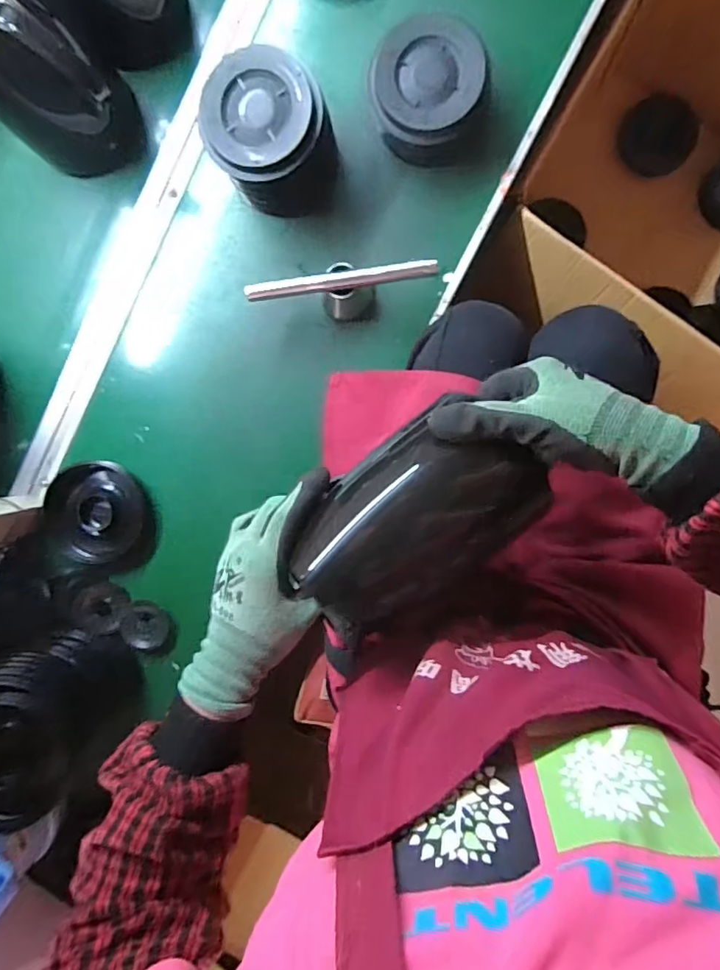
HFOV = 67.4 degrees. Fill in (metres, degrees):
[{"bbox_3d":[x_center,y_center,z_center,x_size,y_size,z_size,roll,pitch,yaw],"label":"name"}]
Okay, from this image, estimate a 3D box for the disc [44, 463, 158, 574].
[{"bbox_3d":[-0.313,0.042,0.653,0.124,0.029,0.132,0,95,4],"label":"disc"}]

